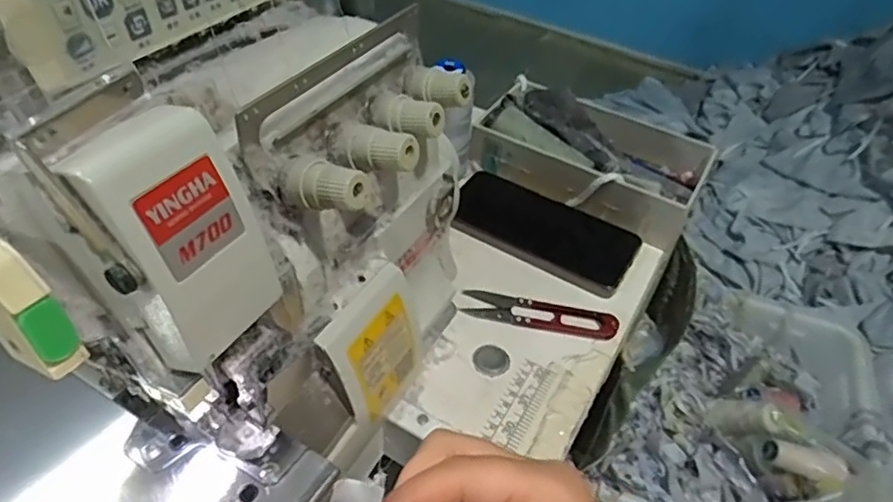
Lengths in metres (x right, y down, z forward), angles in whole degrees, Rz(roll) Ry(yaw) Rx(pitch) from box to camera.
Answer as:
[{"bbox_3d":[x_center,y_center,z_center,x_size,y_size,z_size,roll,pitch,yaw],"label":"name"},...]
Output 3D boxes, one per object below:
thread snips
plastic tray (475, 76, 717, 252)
[{"bbox_3d":[0.071,0.048,0.466,0.115,0.007,0.026,11,46,4],"label":"thread snips"},{"bbox_3d":[0.139,-0.095,0.582,0.205,0.043,0.132,27,49,18],"label":"plastic tray"}]

